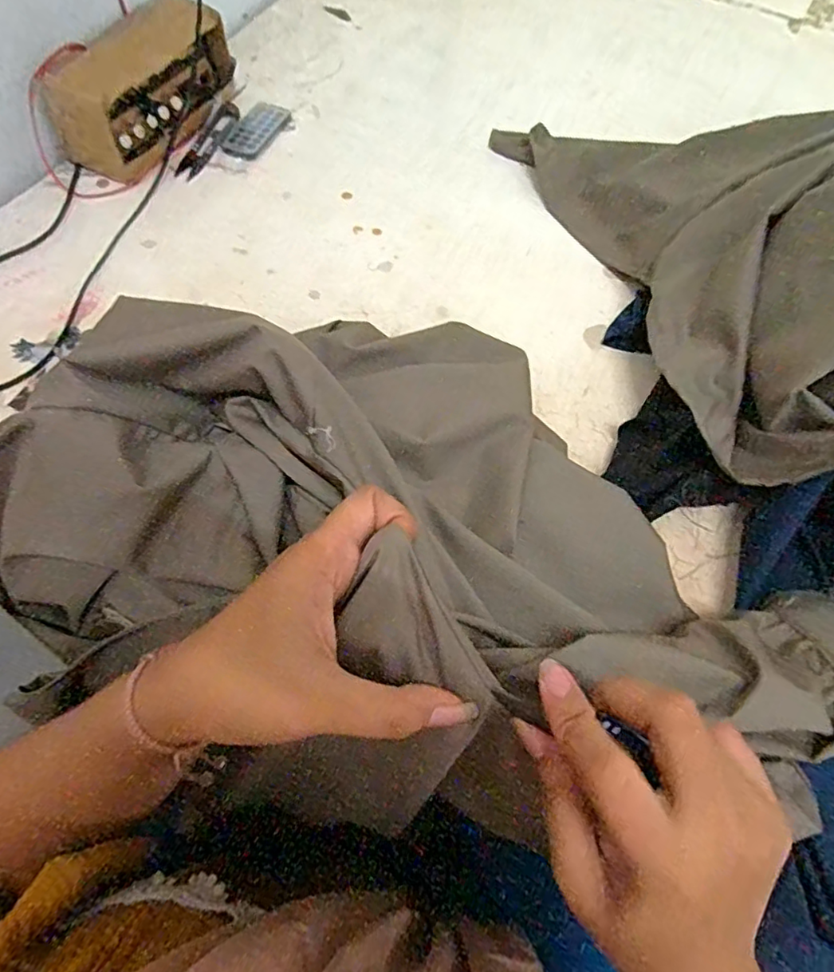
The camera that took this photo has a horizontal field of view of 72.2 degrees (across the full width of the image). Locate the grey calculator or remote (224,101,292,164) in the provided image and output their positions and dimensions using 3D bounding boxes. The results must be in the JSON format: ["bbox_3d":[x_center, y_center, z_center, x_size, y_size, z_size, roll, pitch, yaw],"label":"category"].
[{"bbox_3d":[-0.166,-0.372,0.598,0.043,0.004,0.093,21,65,7],"label":"grey calculator or remote"}]

